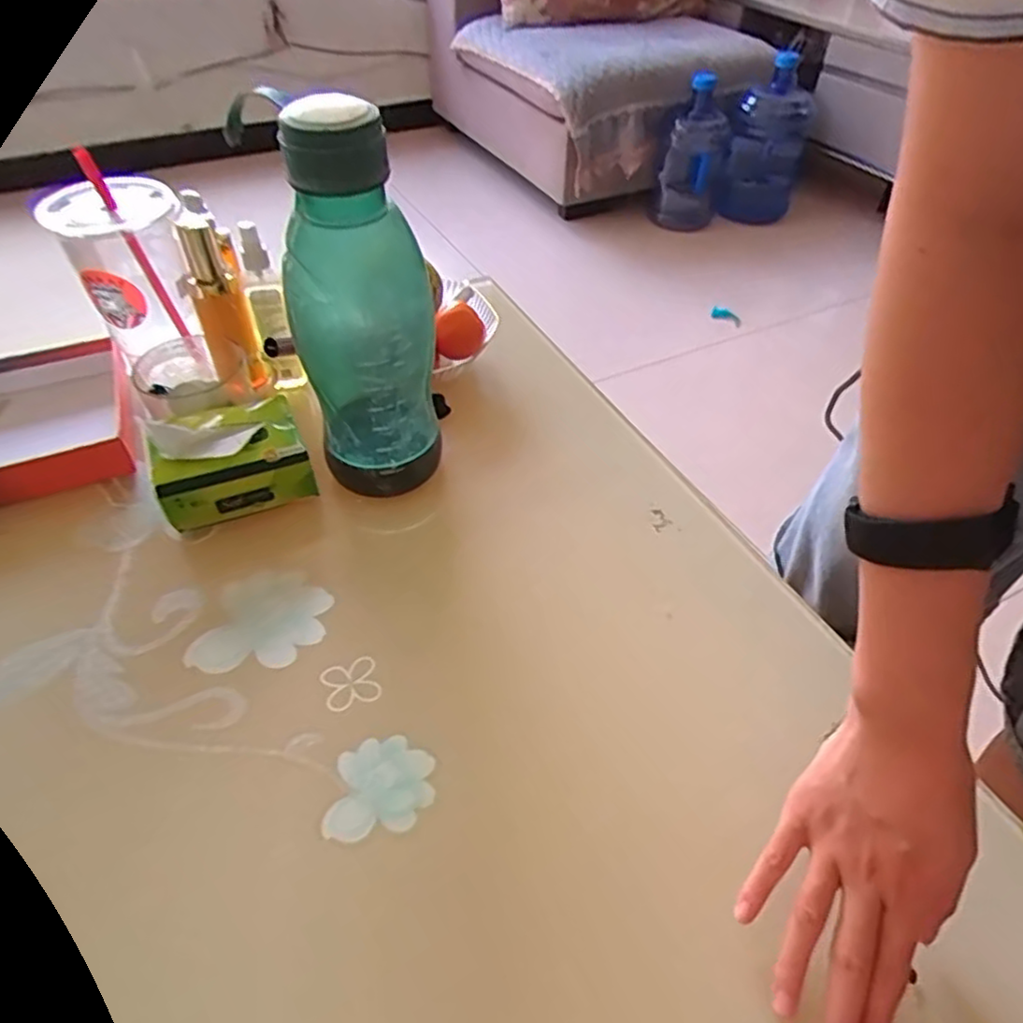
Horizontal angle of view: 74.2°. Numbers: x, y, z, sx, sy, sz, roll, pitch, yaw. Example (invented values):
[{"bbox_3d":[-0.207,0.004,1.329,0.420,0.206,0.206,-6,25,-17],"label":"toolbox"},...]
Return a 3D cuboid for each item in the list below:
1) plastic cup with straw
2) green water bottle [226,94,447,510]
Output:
[{"bbox_3d":[-0.330,-0.195,0.614,0.091,0.187,0.099,-21,50,-19],"label":"plastic cup with straw"},{"bbox_3d":[-0.108,-0.134,0.486,0.085,0.274,0.068,25,51,21],"label":"green water bottle"}]

